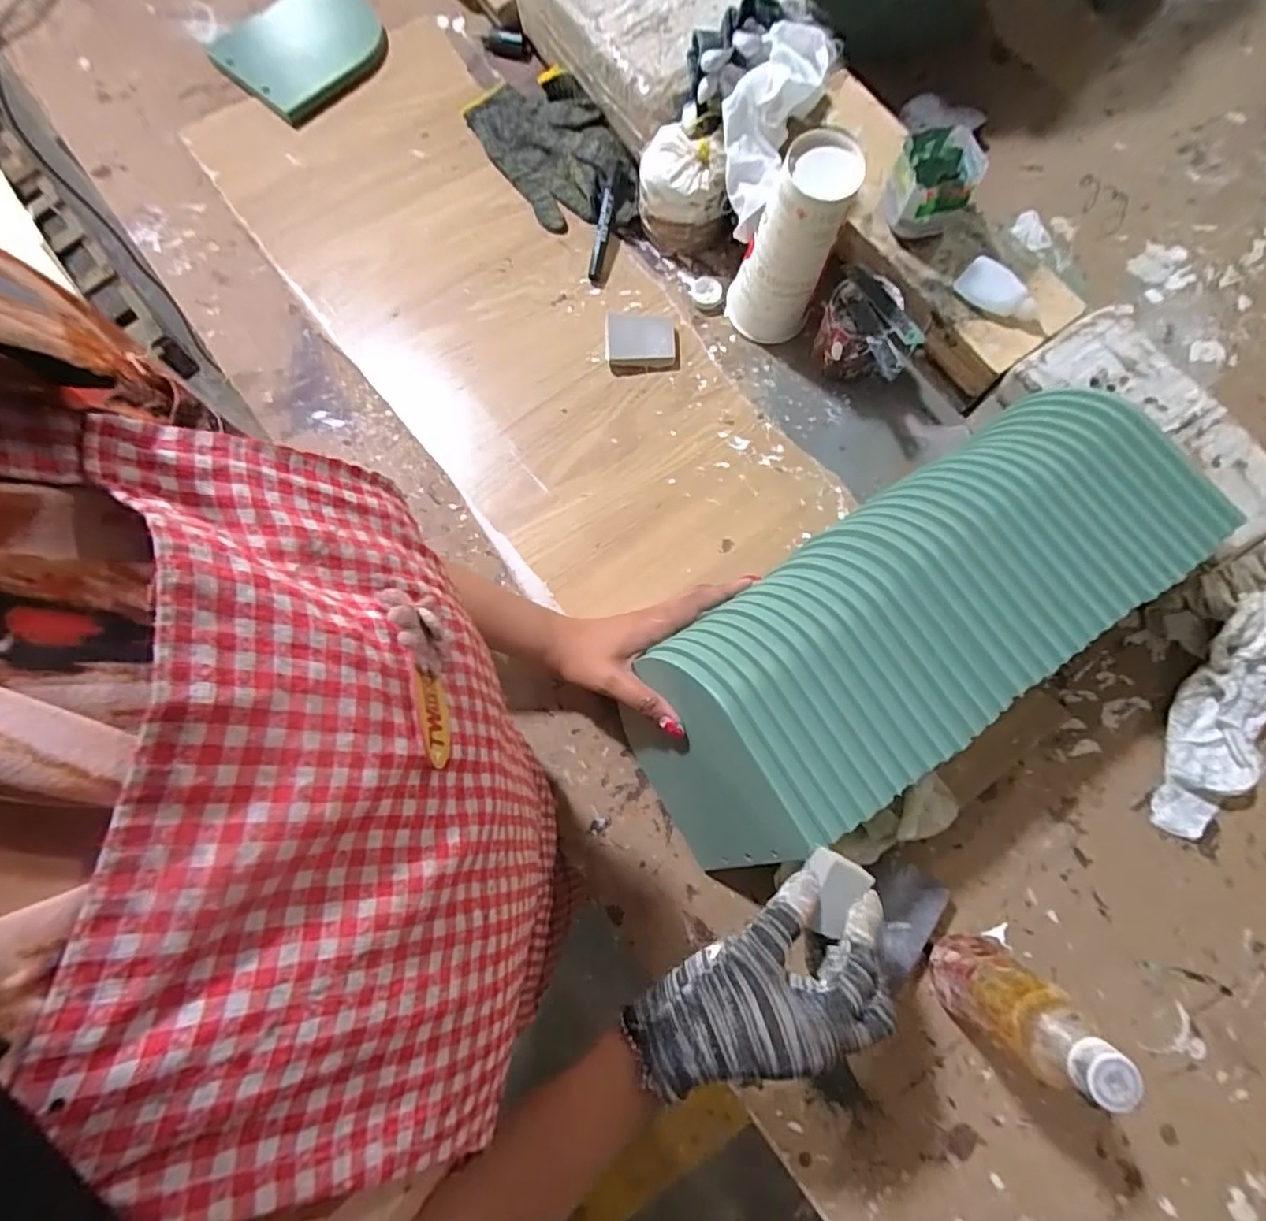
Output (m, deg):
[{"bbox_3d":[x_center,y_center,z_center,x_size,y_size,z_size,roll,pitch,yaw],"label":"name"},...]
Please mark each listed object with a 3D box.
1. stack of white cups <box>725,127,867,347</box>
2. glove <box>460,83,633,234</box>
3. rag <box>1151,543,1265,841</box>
[{"bbox_3d":[0.135,-0.323,0.547,0.080,0.166,0.073,23,81,5],"label":"stack of white cups"},{"bbox_3d":[-0.080,-0.489,0.654,0.114,0.030,0.210,-33,80,-5],"label":"glove"},{"bbox_3d":[0.504,0.065,0.512,0.094,0.052,0.252,10,80,3],"label":"rag"}]

